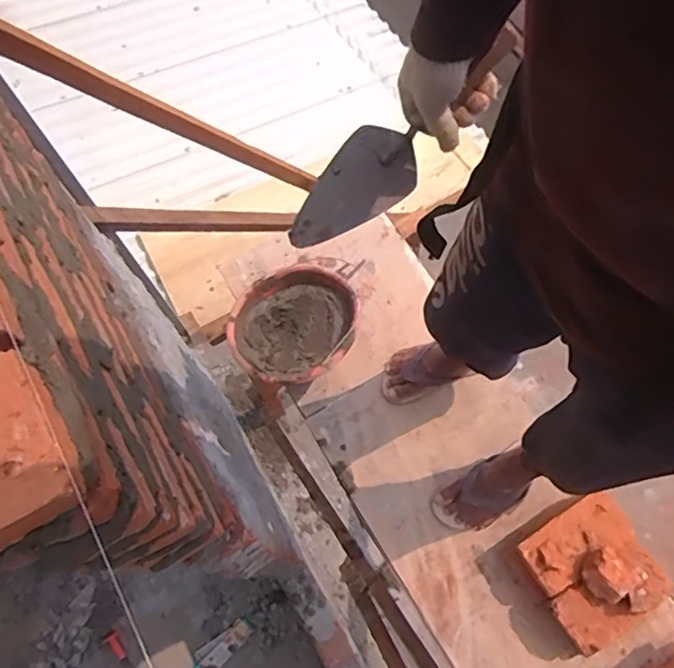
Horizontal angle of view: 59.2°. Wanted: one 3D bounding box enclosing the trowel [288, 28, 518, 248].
[{"bbox_3d":[0.057,-0.209,0.652,0.295,0.077,0.082,-40,70,17],"label":"trowel"}]

